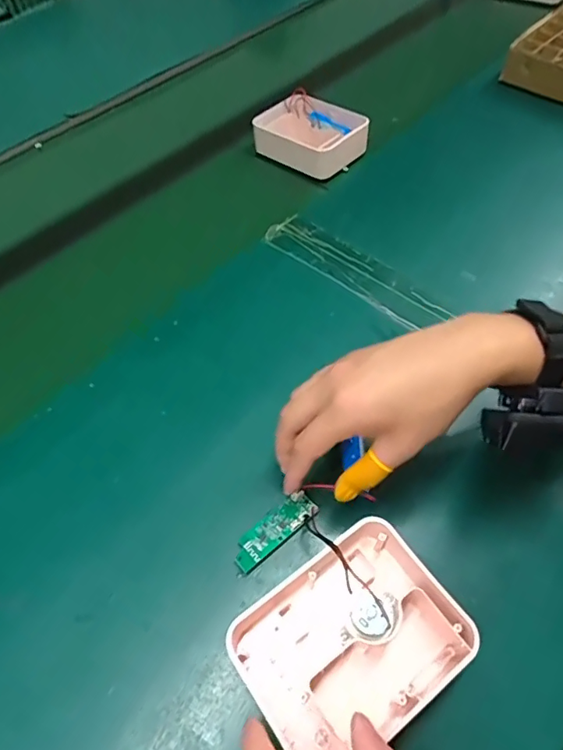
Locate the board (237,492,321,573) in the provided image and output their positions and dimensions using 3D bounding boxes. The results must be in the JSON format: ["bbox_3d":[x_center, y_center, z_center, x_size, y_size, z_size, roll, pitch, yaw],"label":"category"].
[{"bbox_3d":[-0.005,0.113,0.367,0.069,0.010,0.024,-38,62,-20],"label":"board"}]

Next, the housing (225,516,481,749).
[{"bbox_3d":[0.042,0.168,0.316,0.127,0.047,0.101,-32,60,-19],"label":"housing"}]

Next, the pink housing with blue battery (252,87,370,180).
[{"bbox_3d":[0.036,-0.313,0.649,0.134,0.041,0.093,33,62,22],"label":"pink housing with blue battery"}]

